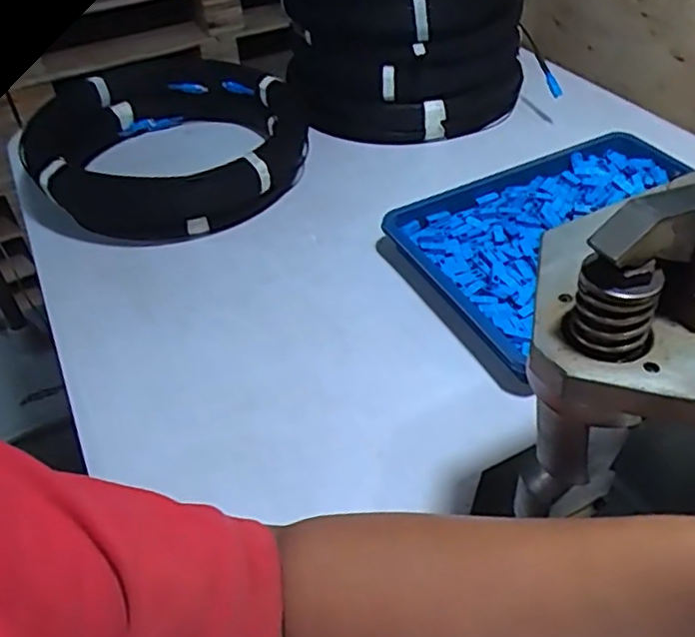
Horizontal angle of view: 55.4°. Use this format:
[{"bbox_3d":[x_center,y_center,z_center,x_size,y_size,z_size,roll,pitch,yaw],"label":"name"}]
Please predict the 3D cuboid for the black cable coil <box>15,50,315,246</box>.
[{"bbox_3d":[-0.208,-0.207,0.785,0.303,0.101,0.318,-2,43,2],"label":"black cable coil"}]

